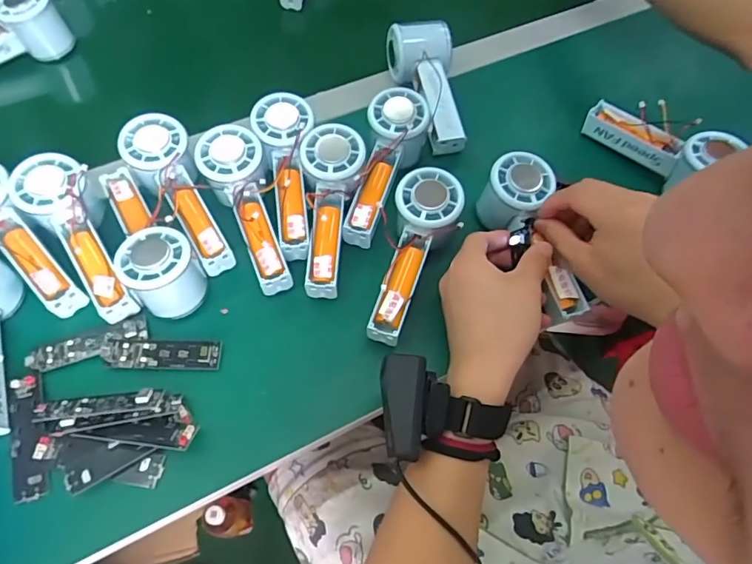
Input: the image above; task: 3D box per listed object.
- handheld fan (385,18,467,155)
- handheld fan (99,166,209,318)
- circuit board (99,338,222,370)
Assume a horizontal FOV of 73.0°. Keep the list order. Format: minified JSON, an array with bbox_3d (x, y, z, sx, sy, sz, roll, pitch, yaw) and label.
[{"bbox_3d":[0.051,-0.203,0.538,0.066,0.060,0.136,-3,63,-4],"label":"handheld fan"},{"bbox_3d":[-0.203,-0.039,0.436,0.059,0.056,0.153,-35,69,-18],"label":"handheld fan"},{"bbox_3d":[-0.176,0.059,0.418,0.094,0.008,0.025,1,63,-2],"label":"circuit board"}]

